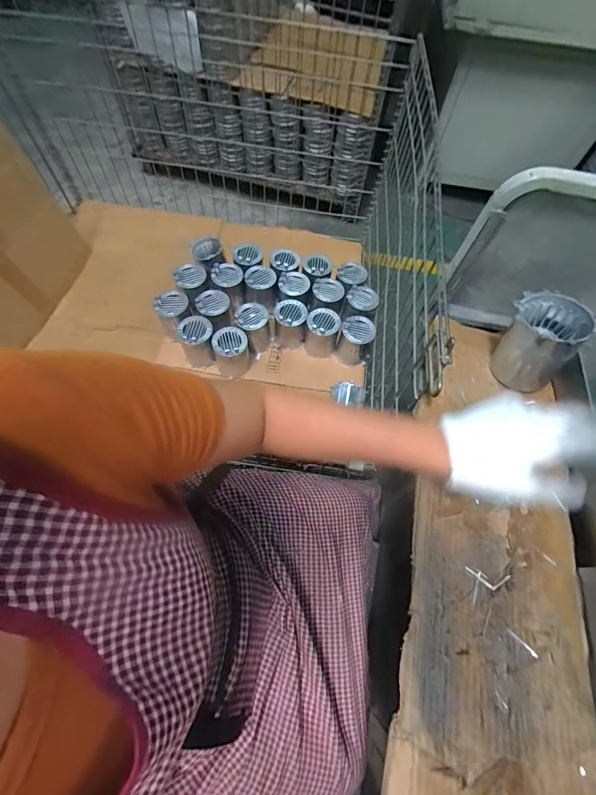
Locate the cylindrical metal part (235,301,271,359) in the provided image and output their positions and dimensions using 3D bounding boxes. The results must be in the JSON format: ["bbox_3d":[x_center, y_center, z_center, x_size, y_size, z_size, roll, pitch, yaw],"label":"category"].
[{"bbox_3d":[-0.121,-0.185,0.979,0.090,0.114,0.102,-8,65,-7],"label":"cylindrical metal part"}]

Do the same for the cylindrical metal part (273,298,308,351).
[{"bbox_3d":[-0.021,-0.204,0.991,0.085,0.115,0.087,1,64,-3],"label":"cylindrical metal part"}]

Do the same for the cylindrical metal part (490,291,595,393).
[{"bbox_3d":[0.343,-0.080,0.513,0.097,0.114,0.105,-26,68,-15],"label":"cylindrical metal part"}]

